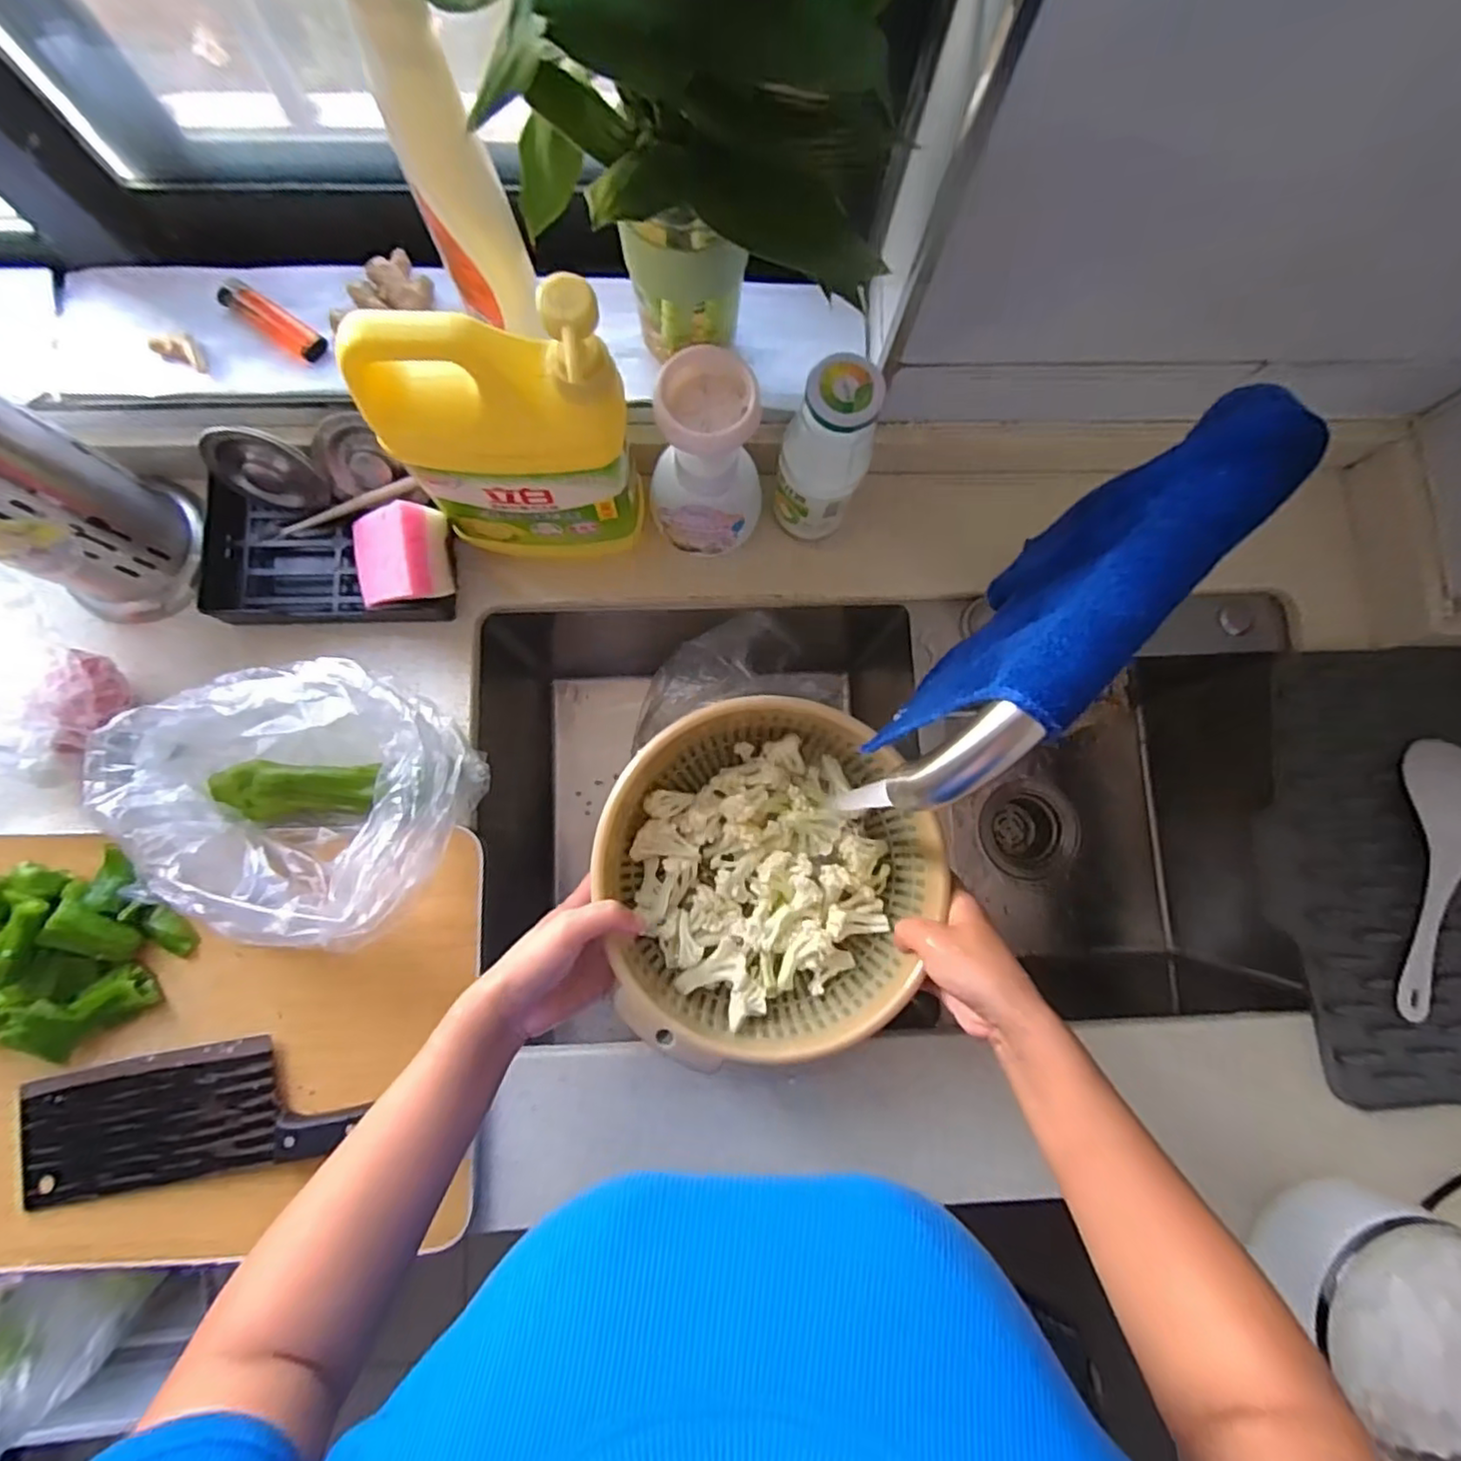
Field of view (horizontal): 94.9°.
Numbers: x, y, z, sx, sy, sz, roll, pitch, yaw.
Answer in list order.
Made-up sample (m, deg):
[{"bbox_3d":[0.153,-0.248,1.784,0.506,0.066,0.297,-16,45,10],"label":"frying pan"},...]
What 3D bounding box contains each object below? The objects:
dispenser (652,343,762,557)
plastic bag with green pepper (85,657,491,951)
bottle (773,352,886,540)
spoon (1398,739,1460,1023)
[{"bbox_3d":[-0.017,-0.188,0.477,0.078,0.155,0.064,2,83,-1],"label":"dispenser"},{"bbox_3d":[-0.301,0.042,0.461,0.203,0.103,0.188,29,83,3],"label":"plastic bag with green pepper"},{"bbox_3d":[0.066,-0.192,0.487,0.063,0.162,0.054,22,83,2],"label":"bottle"},{"bbox_3d":[0.566,0.118,0.531,0.056,0.019,0.218,11,82,0],"label":"spoon"}]

